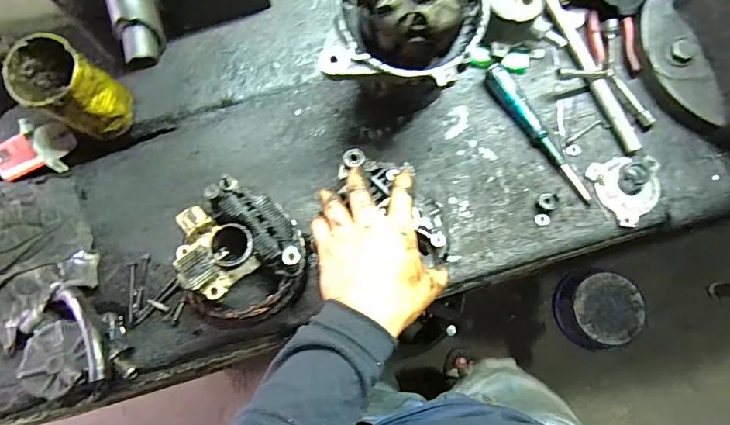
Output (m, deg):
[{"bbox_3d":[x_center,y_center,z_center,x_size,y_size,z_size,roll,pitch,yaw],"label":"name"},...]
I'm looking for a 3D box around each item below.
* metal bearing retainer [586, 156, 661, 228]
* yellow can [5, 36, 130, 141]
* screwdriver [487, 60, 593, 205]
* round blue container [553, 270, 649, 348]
[{"bbox_3d":[0.311,-0.030,0.512,0.077,0.009,0.079,-25,79,-4],"label":"metal bearing retainer"},{"bbox_3d":[-0.327,-0.134,0.493,0.082,0.111,0.075,24,80,6],"label":"yellow can"},{"bbox_3d":[0.208,-0.096,0.518,0.023,0.026,0.194,-34,80,-6],"label":"screwdriver"},{"bbox_3d":[0.654,0.263,1.211,0.211,0.094,0.213,0,78,1],"label":"round blue container"}]

